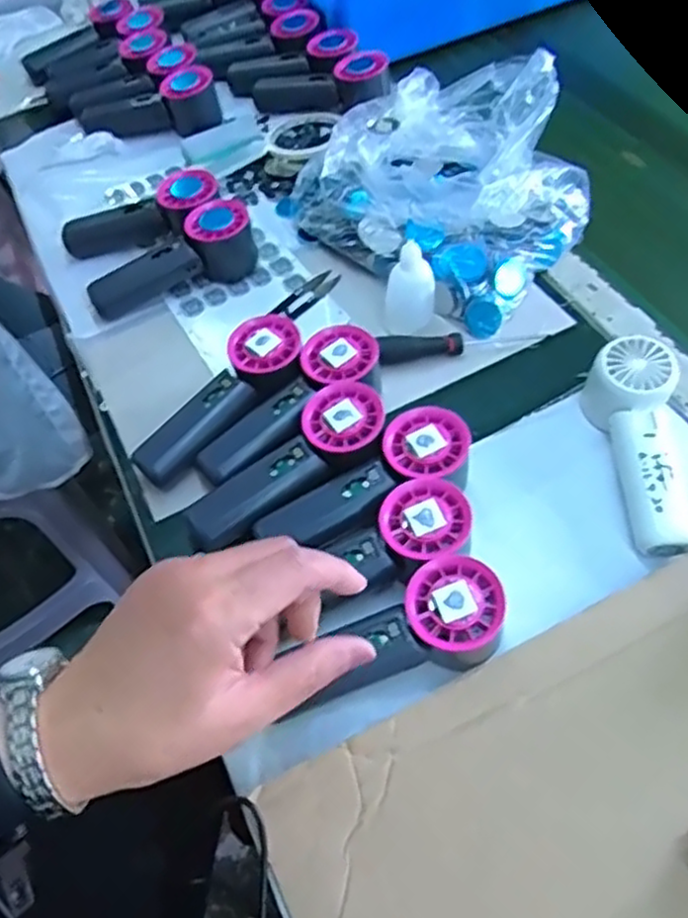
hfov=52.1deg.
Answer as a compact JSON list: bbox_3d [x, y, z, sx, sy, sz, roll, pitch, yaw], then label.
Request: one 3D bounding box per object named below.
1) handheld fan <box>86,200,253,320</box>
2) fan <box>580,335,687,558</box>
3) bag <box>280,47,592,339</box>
[{"bbox_3d":[-0.154,-0.178,0.632,0.156,0.058,0.053,-27,58,-16],"label":"handheld fan"},{"bbox_3d":[0.205,-0.010,0.487,0.050,0.054,0.148,1,55,3],"label":"fan"},{"bbox_3d":[0.091,-0.257,0.636,0.248,0.105,0.199,36,64,25],"label":"bag"}]

